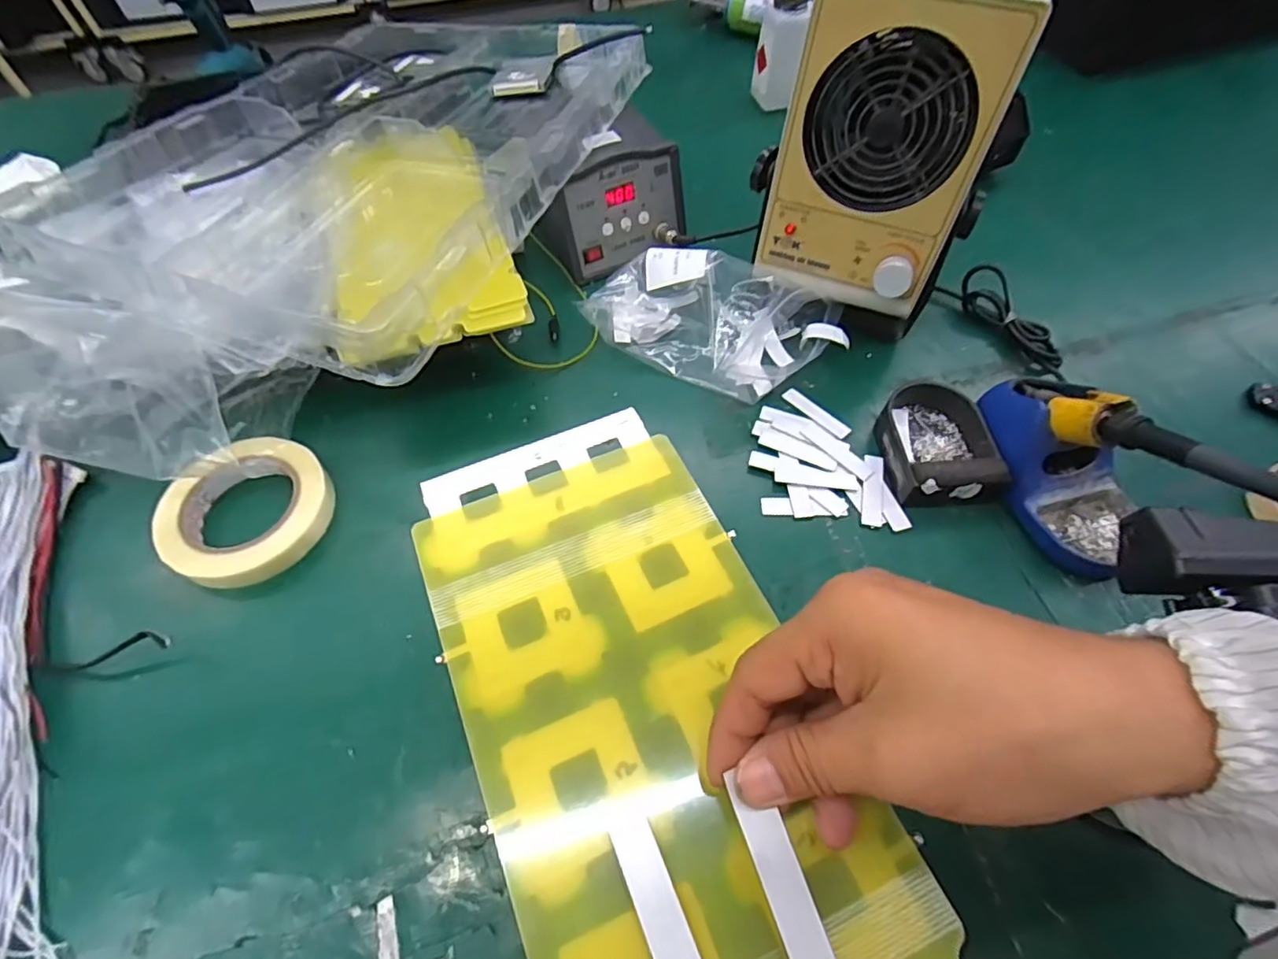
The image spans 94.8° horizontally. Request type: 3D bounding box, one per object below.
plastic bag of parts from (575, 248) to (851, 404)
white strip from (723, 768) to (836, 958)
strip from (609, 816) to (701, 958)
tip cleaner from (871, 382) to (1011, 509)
[{"bbox_3d":[0.065,-0.149,0.525,0.217,0.063,0.121,22,60,15],"label":"plastic bag of parts"},{"bbox_3d":[0.049,0.135,0.201,0.015,0.004,0.057,-19,72,-14],"label":"white strip"},{"bbox_3d":[0.009,0.152,0.202,0.015,0.004,0.064,-20,61,-12],"label":"strip"},{"bbox_3d":[0.234,-0.033,0.467,0.079,0.035,0.113,-4,57,-1],"label":"tip cleaner"}]

